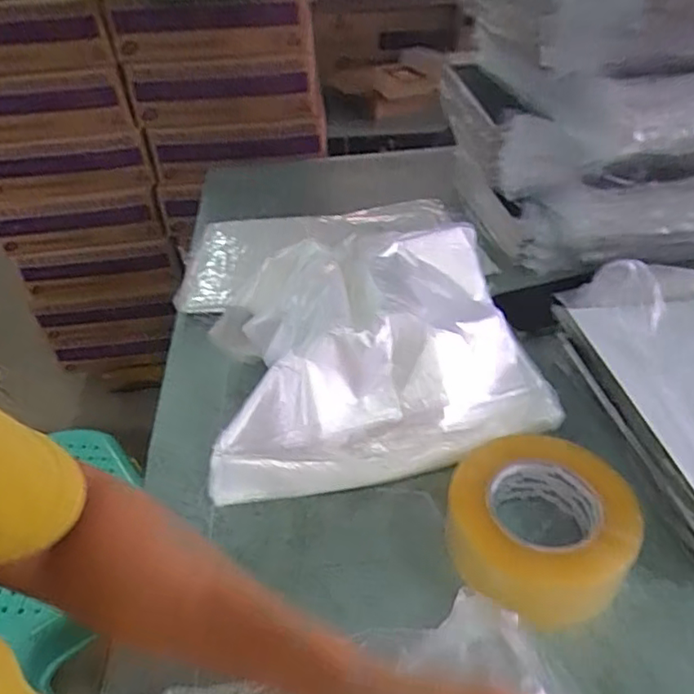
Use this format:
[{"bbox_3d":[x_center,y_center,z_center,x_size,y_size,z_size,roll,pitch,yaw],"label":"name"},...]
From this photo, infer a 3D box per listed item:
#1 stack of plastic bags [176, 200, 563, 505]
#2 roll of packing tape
[{"bbox_3d":[0.011,-0.002,0.561,0.300,0.118,0.230,-13,40,-9],"label":"stack of plastic bags"},{"bbox_3d":[0.140,0.130,0.447,0.130,0.059,0.129,-3,40,3],"label":"roll of packing tape"}]

